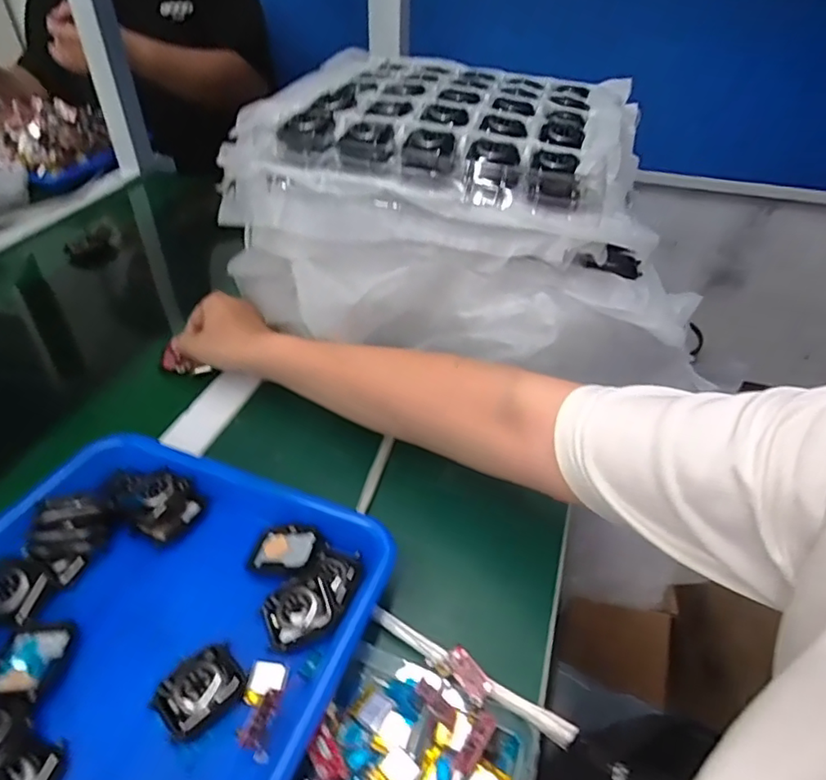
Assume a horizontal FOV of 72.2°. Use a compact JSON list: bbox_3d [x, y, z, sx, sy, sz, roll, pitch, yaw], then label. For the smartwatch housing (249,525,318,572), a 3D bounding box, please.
[{"bbox_3d":[-0.082,0.103,0.367,0.037,0.010,0.034,6,41,6],"label":"smartwatch housing"}]

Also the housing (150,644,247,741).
[{"bbox_3d":[-0.113,0.158,0.301,0.043,0.010,0.032,-32,51,-32],"label":"housing"}]

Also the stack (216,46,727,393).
[{"bbox_3d":[0.041,-0.170,0.501,0.348,0.152,0.281,5,41,5],"label":"stack"}]

